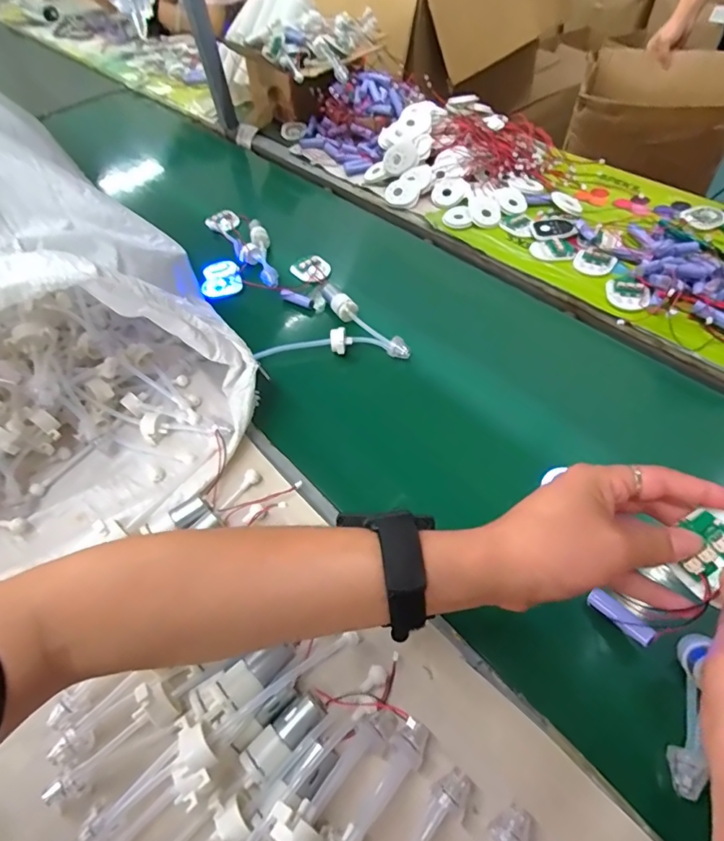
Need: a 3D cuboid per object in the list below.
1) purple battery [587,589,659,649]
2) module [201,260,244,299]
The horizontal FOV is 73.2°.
[{"bbox_3d":[0.192,0.146,0.362,0.011,0.011,0.049,-31,38,-20],"label":"purple battery"},{"bbox_3d":[-0.205,-0.207,0.704,0.056,0.018,0.079,-21,53,-10],"label":"module"}]

